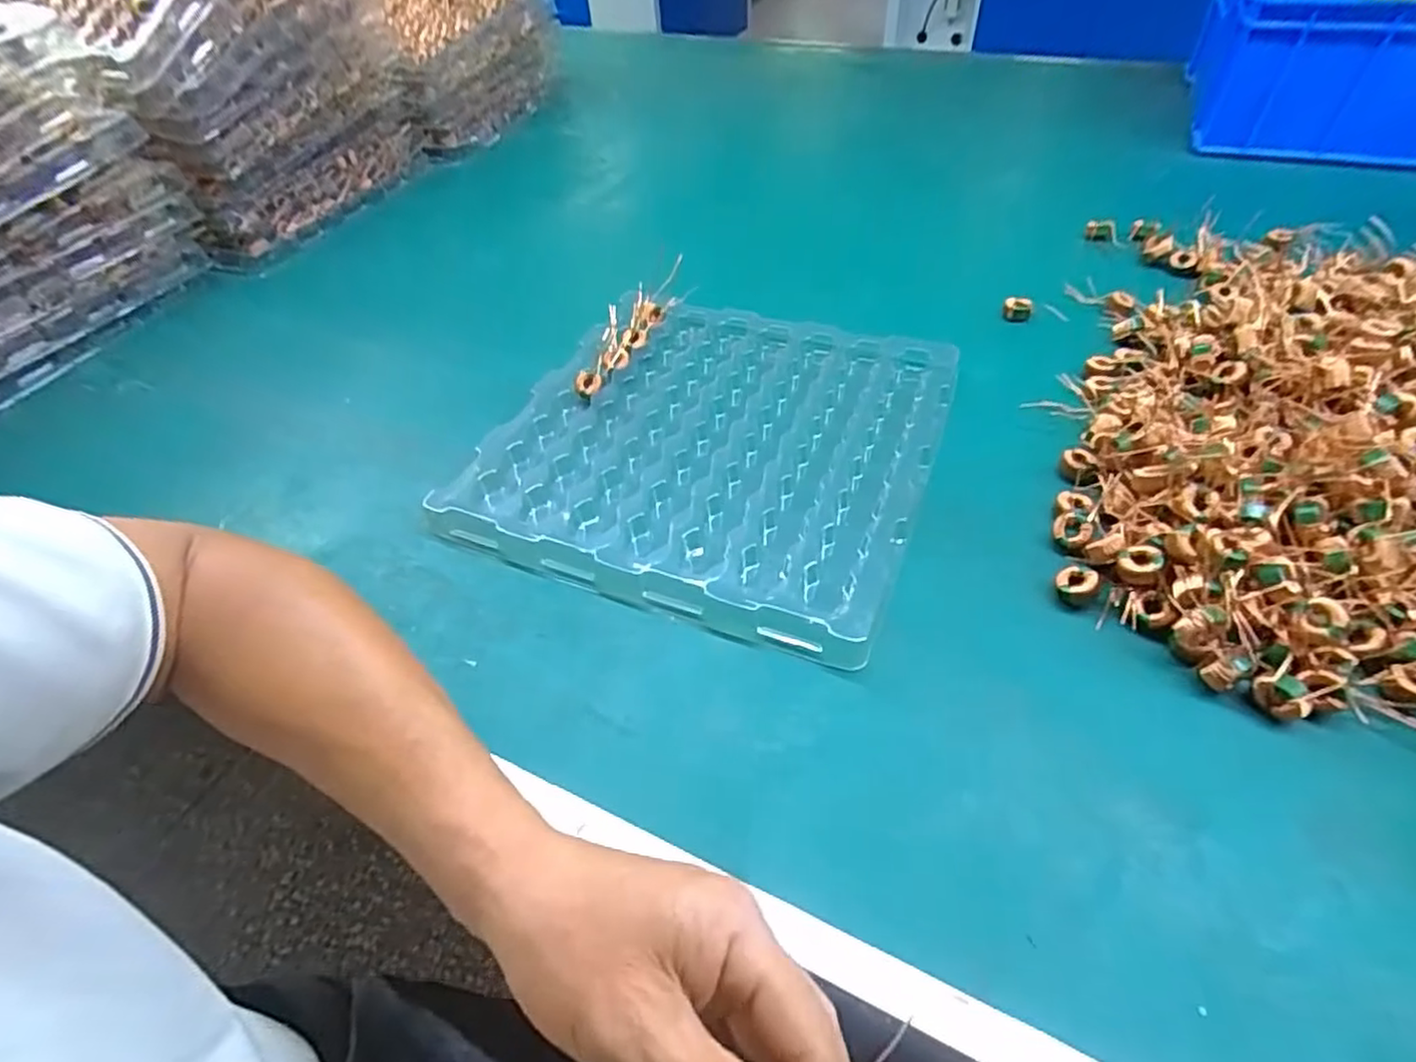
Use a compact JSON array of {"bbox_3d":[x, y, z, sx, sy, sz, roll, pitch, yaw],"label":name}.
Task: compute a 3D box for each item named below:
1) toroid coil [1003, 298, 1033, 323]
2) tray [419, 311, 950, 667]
[{"bbox_3d":[0.260,-0.186,0.569,0.023,0.016,0.017,18,54,17],"label":"toroid coil"},{"bbox_3d":[0.004,-0.070,0.474,0.291,0.020,0.291,17,54,16],"label":"tray"}]

